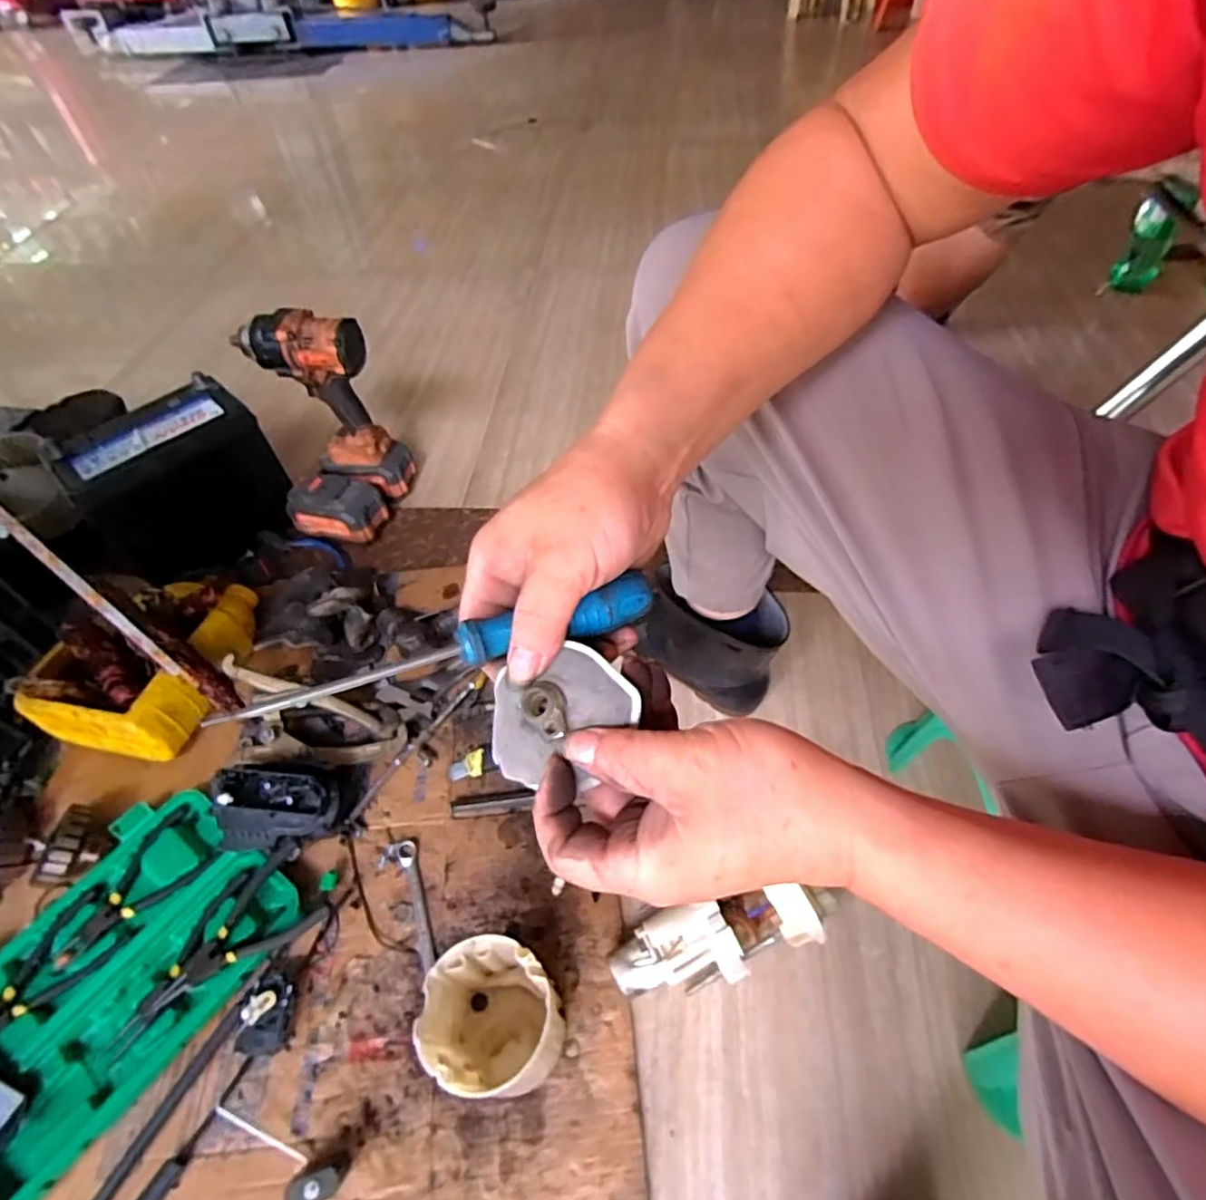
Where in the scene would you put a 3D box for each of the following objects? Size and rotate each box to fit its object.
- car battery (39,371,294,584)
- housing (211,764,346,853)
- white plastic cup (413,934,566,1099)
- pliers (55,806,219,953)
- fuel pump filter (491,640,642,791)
[{"bbox_3d":[-0.597,-0.157,0.904,0.175,0.196,0.237,32,60,27],"label":"car battery"},{"bbox_3d":[-0.326,0.209,0.655,0.116,0.060,0.075,-2,50,3],"label":"housing"},{"bbox_3d":[-0.088,0.338,0.526,0.096,0.119,0.088,-12,50,-5],"label":"white plastic cup"},{"bbox_3d":[-0.471,0.286,0.645,0.148,0.012,0.086,-38,57,-24],"label":"pliers"},{"bbox_3d":[-0.019,0.050,0.281,0.064,0.015,0.058,-8,75,11],"label":"fuel pump filter"}]

